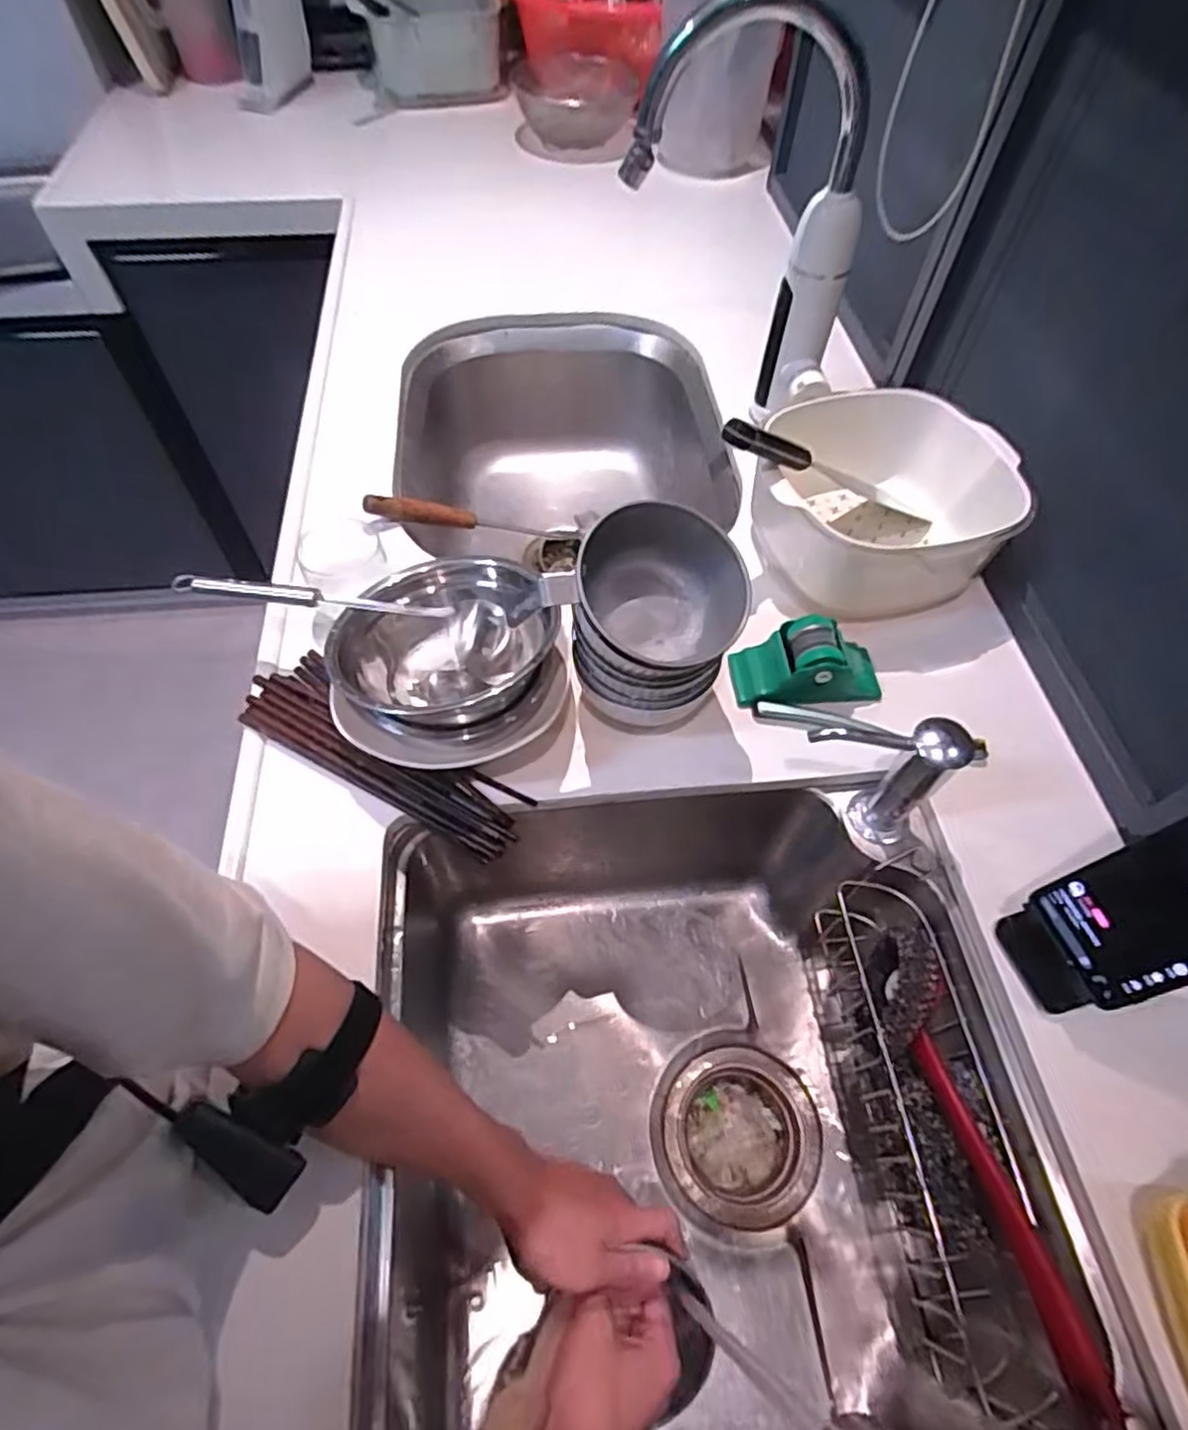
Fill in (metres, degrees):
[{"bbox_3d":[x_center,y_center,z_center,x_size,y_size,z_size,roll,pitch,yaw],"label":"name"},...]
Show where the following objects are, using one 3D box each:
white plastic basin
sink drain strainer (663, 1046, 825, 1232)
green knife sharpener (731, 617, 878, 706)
[{"bbox_3d":[0.266,-0.189,0.657,0.222,0.106,0.207,1,58,-1],"label":"white plastic basin"},{"bbox_3d":[0.133,0.390,0.655,0.133,0.069,0.135,0,58,-1],"label":"sink drain strainer"},{"bbox_3d":[0.183,-0.044,0.594,0.121,0.060,0.053,-1,58,-2],"label":"green knife sharpener"}]

